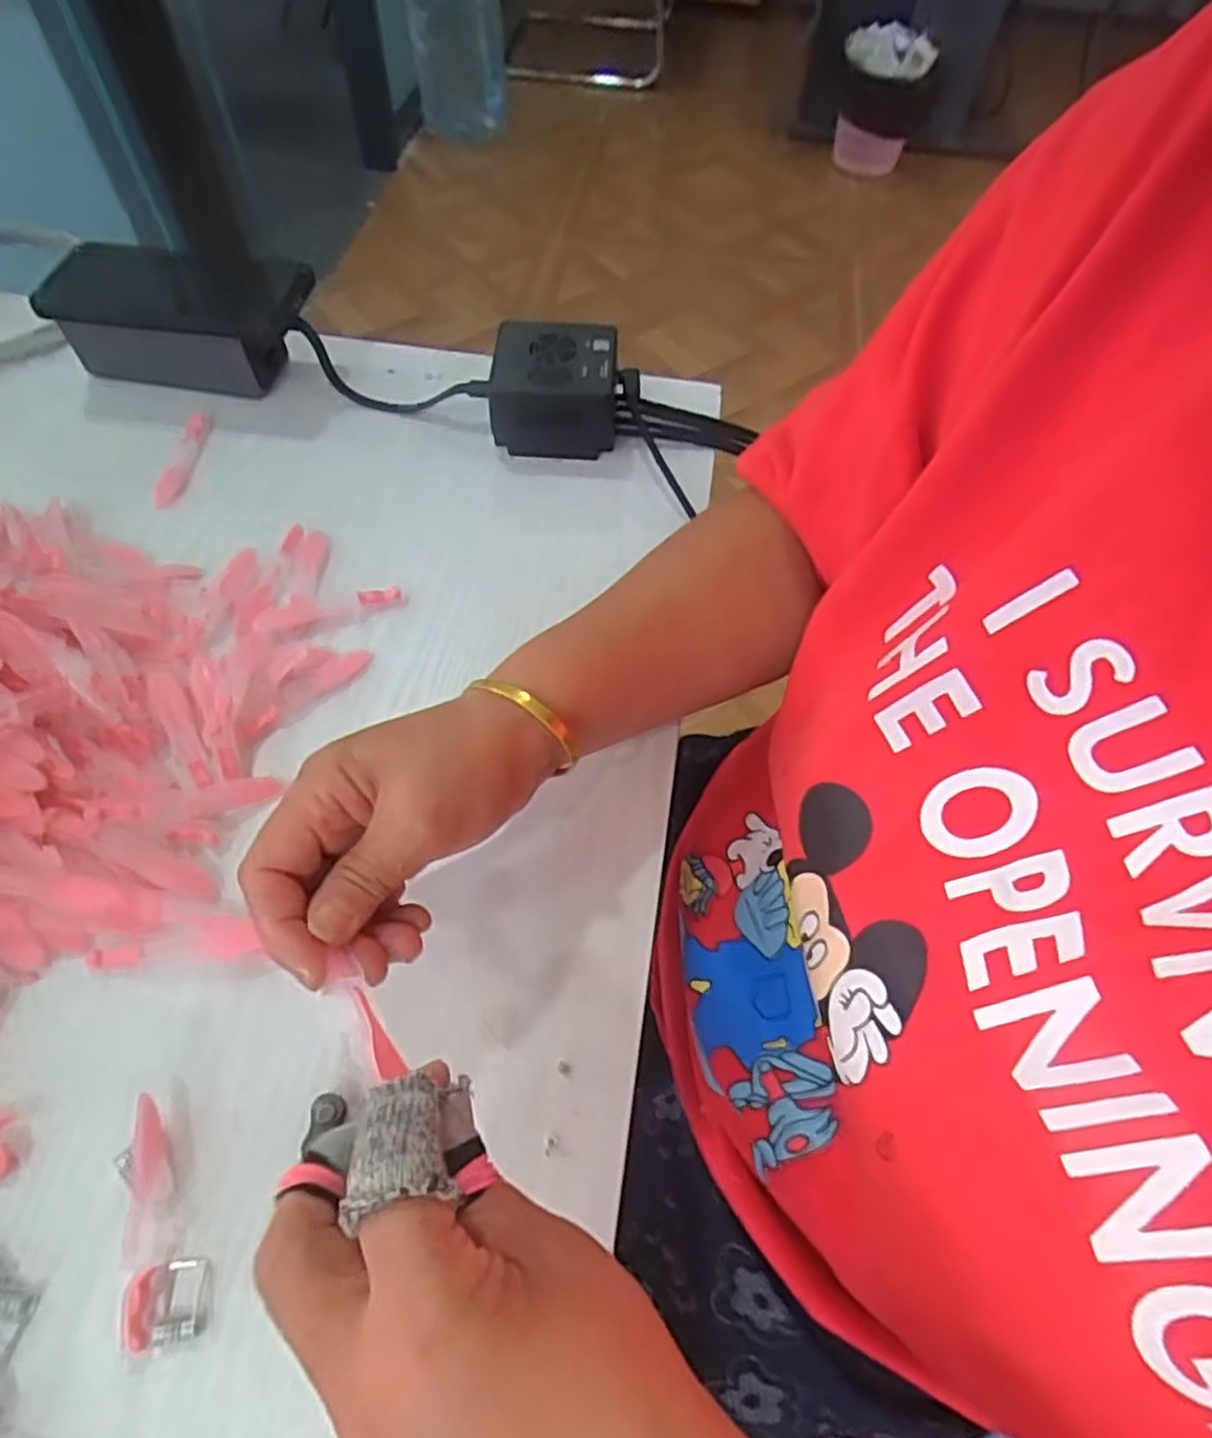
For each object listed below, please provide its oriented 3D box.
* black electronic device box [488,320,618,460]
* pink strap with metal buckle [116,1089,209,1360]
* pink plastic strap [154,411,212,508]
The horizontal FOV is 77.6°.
[{"bbox_3d":[-0.032,-0.211,0.484,0.080,0.051,0.081,3,59,0],"label":"black electronic device box"},{"bbox_3d":[-0.161,0.177,0.268,0.022,0.013,0.077,-20,62,-13],"label":"pink strap with metal buckle"},{"bbox_3d":[-0.264,-0.164,0.472,0.017,0.009,0.078,1,59,-1],"label":"pink plastic strap"}]

